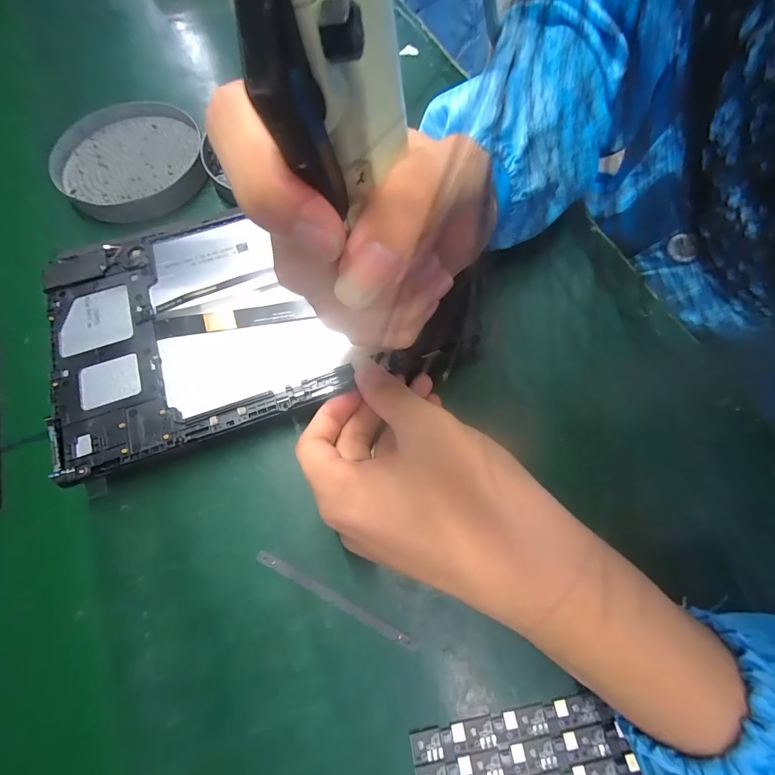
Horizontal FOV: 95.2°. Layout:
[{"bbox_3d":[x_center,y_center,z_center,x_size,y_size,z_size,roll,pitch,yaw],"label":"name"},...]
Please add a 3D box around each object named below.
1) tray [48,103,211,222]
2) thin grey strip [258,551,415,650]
[{"bbox_3d":[-0.210,-0.188,0.292,0.111,0.021,0.120,-33,73,-12],"label":"tray"},{"bbox_3d":[-0.028,0.110,0.185,0.093,0.004,0.006,25,71,9],"label":"thin grey strip"}]

